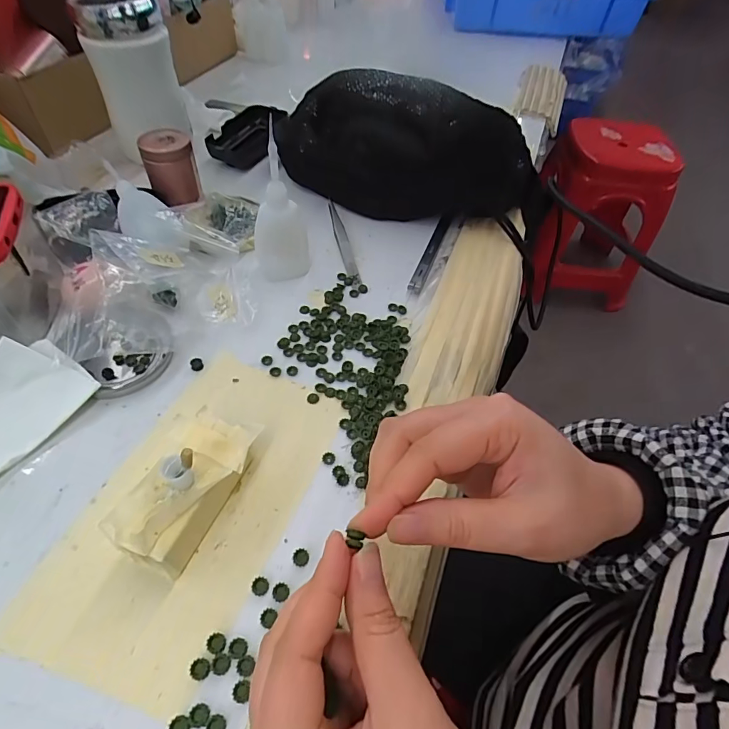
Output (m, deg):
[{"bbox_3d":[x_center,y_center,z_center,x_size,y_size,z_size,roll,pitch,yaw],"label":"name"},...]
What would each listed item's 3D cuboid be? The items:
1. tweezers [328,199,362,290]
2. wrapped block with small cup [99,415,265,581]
[{"bbox_3d":[-0.021,-0.118,0.420,0.013,0.009,0.125,-8,53,-11],"label":"tweezers"},{"bbox_3d":[-0.095,0.068,0.250,0.046,0.040,0.087,21,53,11],"label":"wrapped block with small cup"}]

